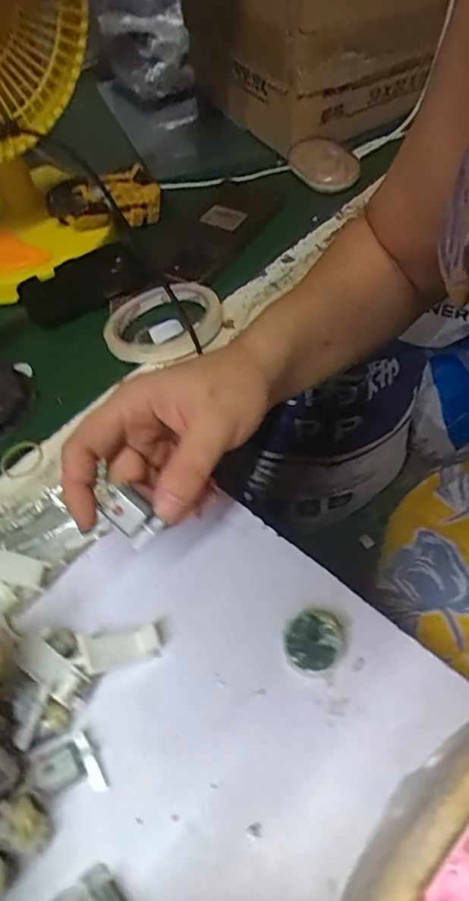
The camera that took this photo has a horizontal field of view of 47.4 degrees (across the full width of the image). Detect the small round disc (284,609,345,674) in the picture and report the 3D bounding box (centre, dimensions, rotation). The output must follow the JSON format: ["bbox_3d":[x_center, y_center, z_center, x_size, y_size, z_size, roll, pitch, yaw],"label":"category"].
[{"bbox_3d":[0.044,0.109,0.303,0.032,0.017,0.037,38,66,25],"label":"small round disc"}]

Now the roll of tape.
[{"bbox_3d":[-0.060,-0.109,0.450,0.096,0.016,0.088,-2,56,2],"label":"roll of tape"}]

